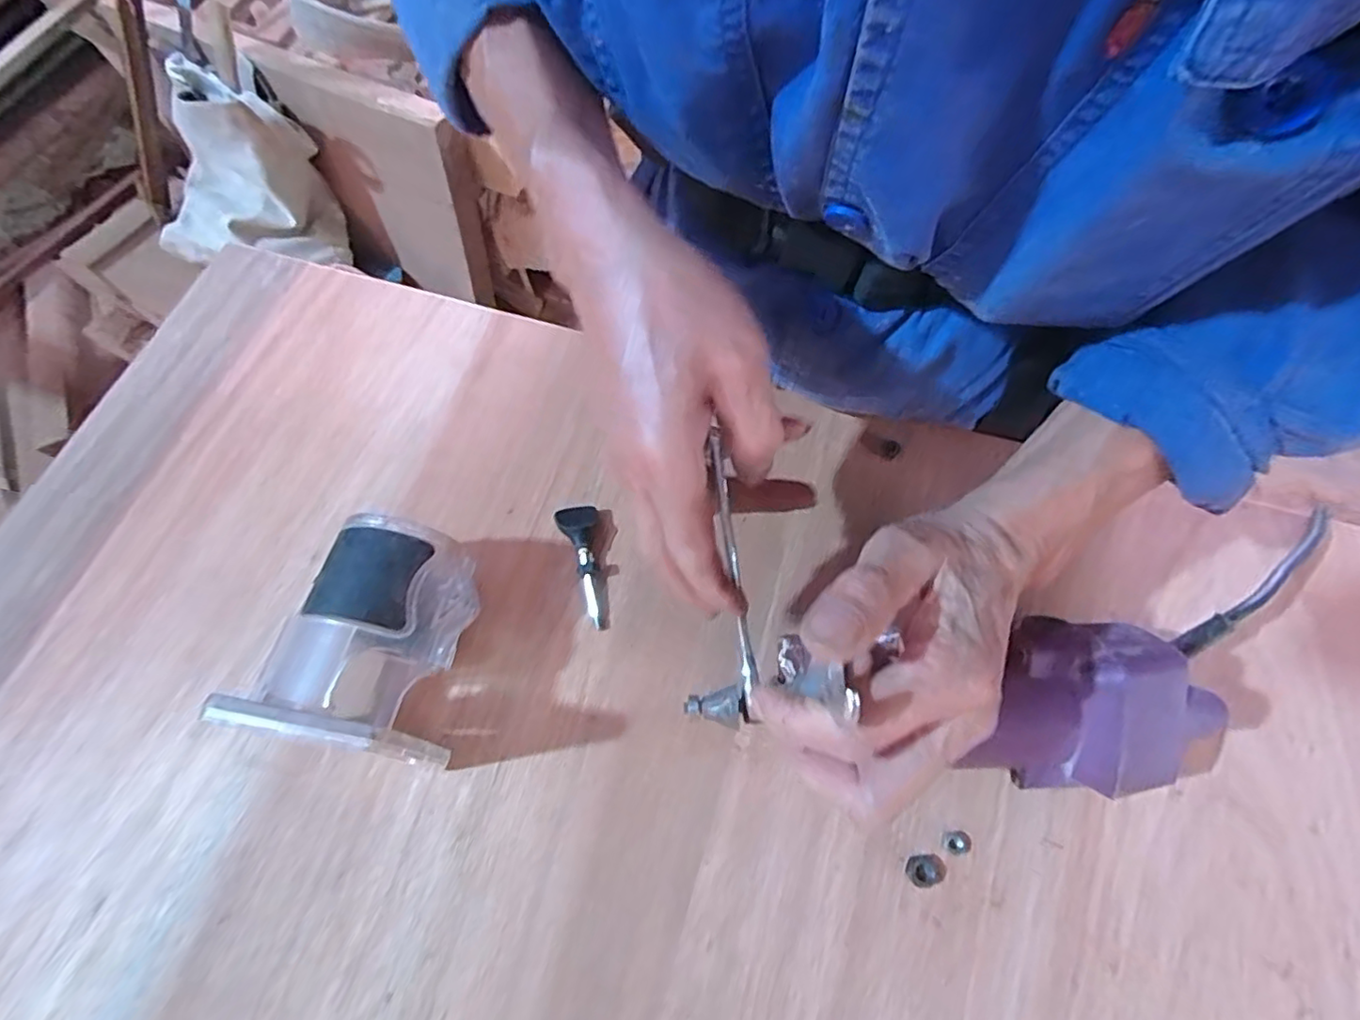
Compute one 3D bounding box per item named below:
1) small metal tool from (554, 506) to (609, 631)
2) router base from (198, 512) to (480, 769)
[{"bbox_3d":[-0.051,0.031,0.357,0.023,0.015,0.073,-20,68,-7],"label":"small metal tool"},{"bbox_3d":[-0.146,0.063,0.307,0.071,0.086,0.105,13,68,6],"label":"router base"}]

